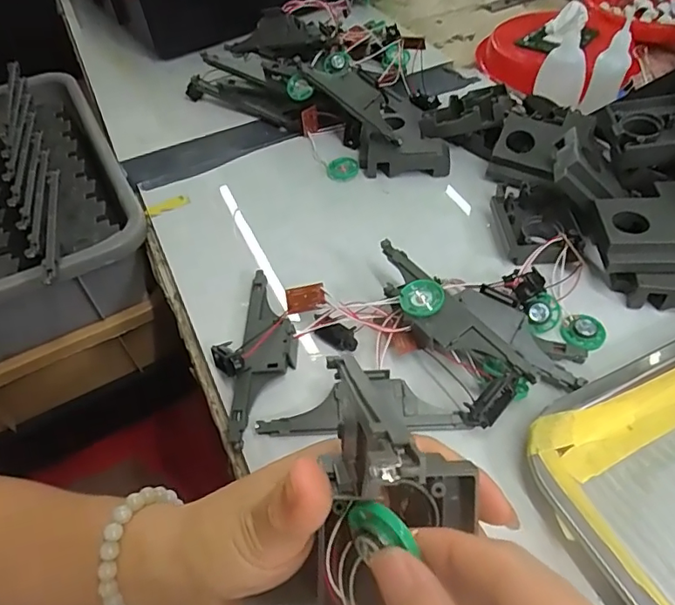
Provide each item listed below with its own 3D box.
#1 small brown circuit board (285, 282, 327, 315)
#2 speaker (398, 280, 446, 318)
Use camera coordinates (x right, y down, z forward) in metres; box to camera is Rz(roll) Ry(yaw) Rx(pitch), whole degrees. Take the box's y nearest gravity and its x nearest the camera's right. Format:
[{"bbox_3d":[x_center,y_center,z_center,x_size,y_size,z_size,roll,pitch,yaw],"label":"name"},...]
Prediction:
[{"bbox_3d":[-0.022,-0.003,0.372,0.029,0.004,0.019,-13,73,11],"label":"small brown circuit board"},{"bbox_3d":[0.055,-0.003,0.339,0.028,0.004,0.028,-6,54,9],"label":"speaker"}]

